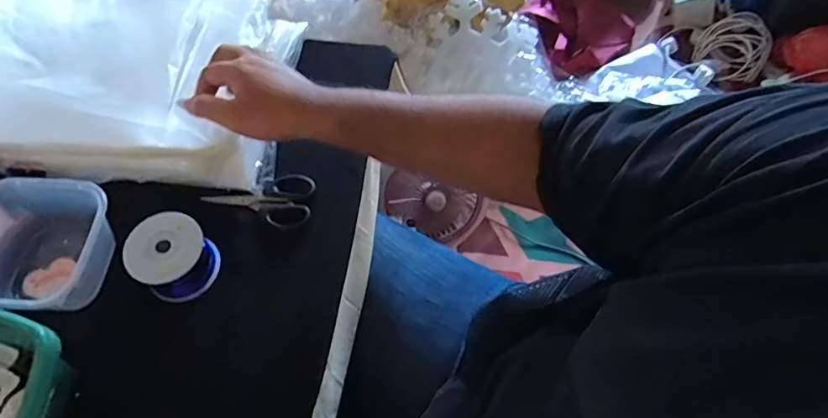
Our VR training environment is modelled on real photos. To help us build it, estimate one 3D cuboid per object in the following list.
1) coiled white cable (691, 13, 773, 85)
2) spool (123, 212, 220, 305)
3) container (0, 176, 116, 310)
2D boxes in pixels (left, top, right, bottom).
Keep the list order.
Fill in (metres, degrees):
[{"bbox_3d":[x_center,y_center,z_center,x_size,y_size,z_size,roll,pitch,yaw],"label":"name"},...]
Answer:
[{"bbox_3d":[0.810,-0.411,1.297,0.166,0.080,0.170,31,65,16],"label":"coiled white cable"},{"bbox_3d":[-0.219,0.044,0.468,0.063,0.050,0.065,0,60,0],"label":"spool"},{"bbox_3d":[-0.348,0.039,0.464,0.121,0.071,0.114,4,60,2],"label":"container"}]

